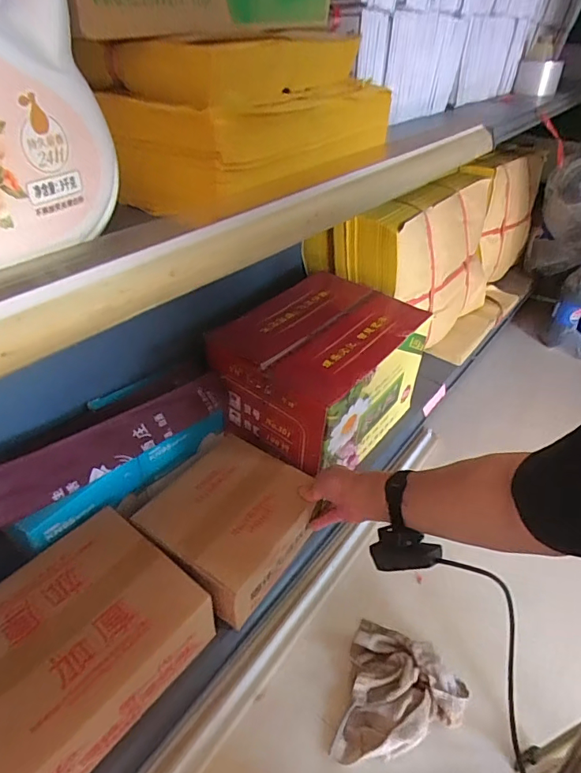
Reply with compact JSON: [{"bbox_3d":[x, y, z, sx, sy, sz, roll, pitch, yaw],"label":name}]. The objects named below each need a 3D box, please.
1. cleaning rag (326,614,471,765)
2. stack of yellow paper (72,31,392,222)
[{"bbox_3d":[0.158,0.434,0.653,0.158,0.057,0.175,13,40,12],"label":"cleaning rag"},{"bbox_3d":[-0.022,-0.237,0.408,0.101,0.108,0.248,29,46,29],"label":"stack of yellow paper"}]

